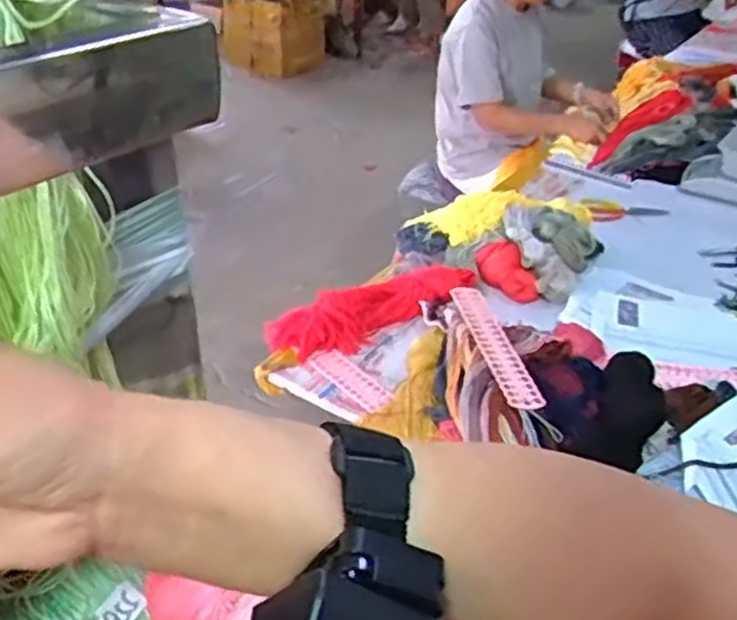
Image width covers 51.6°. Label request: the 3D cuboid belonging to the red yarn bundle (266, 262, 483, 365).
[{"bbox_3d":[0.016,-0.011,1.411,0.403,0.100,0.142,-20,37,-6],"label":"red yarn bundle"}]

